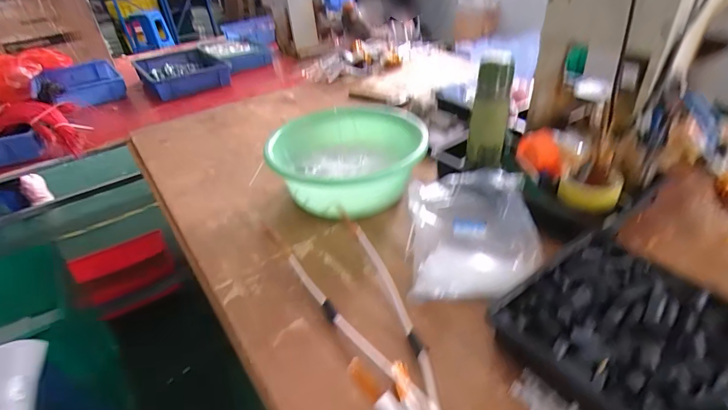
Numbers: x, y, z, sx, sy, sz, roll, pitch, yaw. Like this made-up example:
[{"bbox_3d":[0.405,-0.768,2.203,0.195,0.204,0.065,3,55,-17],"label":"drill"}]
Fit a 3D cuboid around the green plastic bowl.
[{"bbox_3d":[-0.032,-0.084,0.794,0.299,0.123,0.306,-3,34,2],"label":"green plastic bowl"}]

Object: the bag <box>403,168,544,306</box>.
[{"bbox_3d":[0.174,0.045,0.630,0.199,0.081,0.231,-1,34,6],"label":"bag"}]

